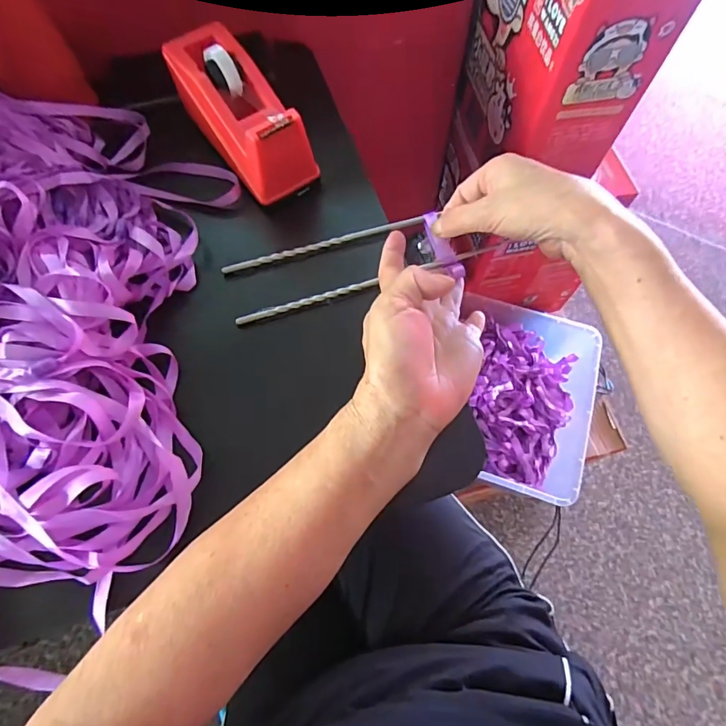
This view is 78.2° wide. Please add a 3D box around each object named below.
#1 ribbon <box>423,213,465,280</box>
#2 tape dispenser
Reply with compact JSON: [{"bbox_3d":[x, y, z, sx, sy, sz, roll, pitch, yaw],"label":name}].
[{"bbox_3d":[0.065,-0.097,0.369,0.014,0.013,0.066,-19,67,-8],"label":"ribbon"},{"bbox_3d":[-0.107,-0.217,0.376,0.063,0.068,0.162,-34,83,-13],"label":"tape dispenser"}]

